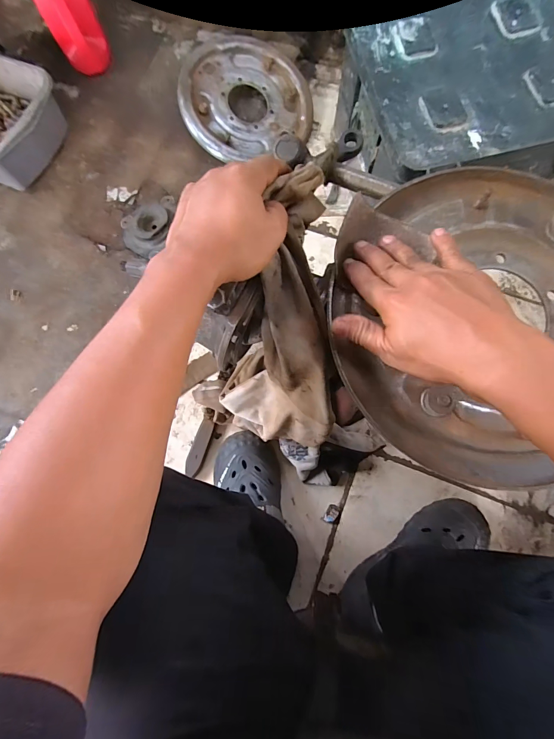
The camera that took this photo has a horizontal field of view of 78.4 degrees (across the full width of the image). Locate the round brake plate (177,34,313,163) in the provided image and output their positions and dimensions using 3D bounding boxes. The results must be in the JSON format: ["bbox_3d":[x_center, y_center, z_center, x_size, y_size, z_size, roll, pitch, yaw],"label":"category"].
[{"bbox_3d":[-0.073,-0.619,0.771,0.290,0.023,0.255,-22,98,-13],"label":"round brake plate"}]

